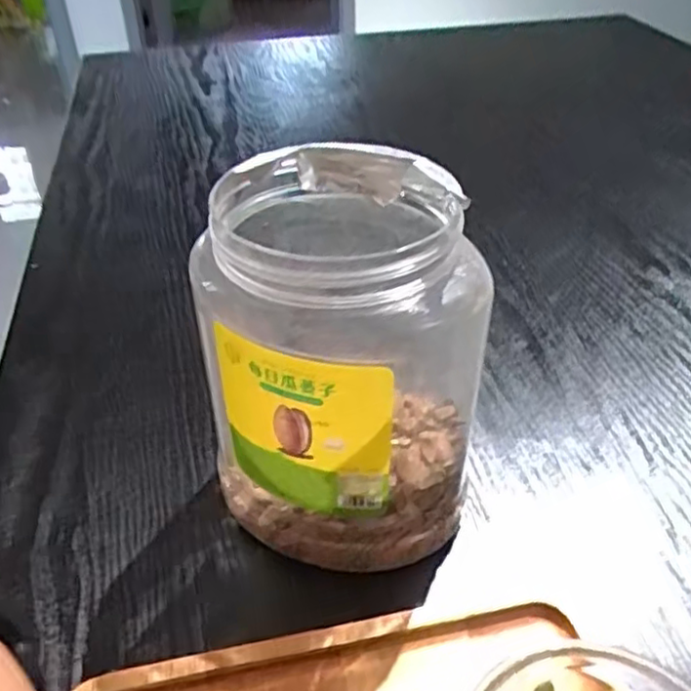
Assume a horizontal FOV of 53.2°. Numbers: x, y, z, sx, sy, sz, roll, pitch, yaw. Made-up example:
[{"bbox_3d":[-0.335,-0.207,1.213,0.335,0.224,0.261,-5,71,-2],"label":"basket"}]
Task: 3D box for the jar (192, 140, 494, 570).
[{"bbox_3d":[-0.001,0.010,0.287,0.111,0.157,0.089,11,40,16],"label":"jar"}]

